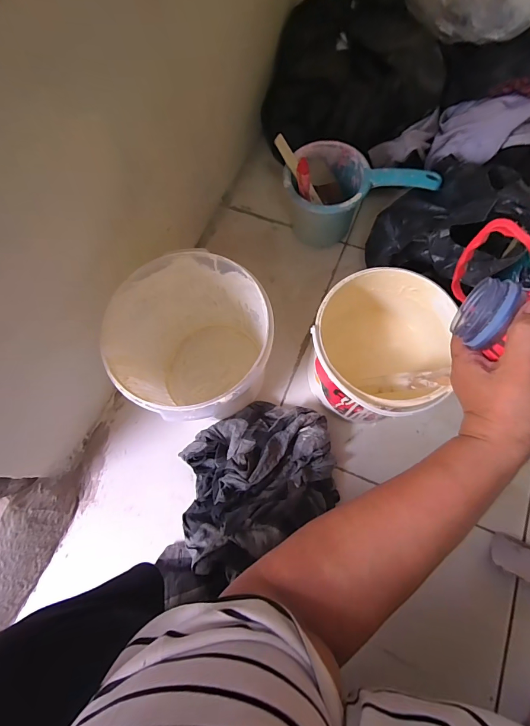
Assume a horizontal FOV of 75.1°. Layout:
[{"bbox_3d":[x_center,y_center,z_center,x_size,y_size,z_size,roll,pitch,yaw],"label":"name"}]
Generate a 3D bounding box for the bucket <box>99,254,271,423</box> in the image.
[{"bbox_3d":[-0.096,-0.015,0.511,0.209,0.193,0.207,-1,72,2],"label":"bucket"}]

